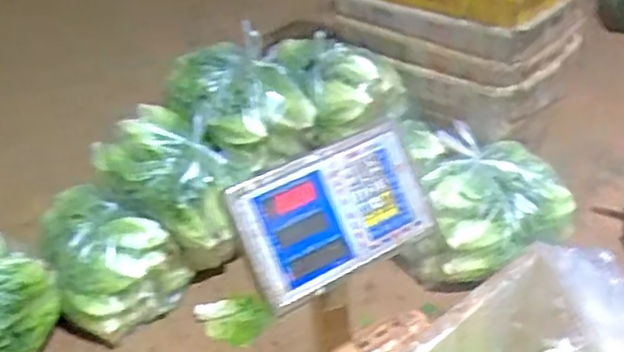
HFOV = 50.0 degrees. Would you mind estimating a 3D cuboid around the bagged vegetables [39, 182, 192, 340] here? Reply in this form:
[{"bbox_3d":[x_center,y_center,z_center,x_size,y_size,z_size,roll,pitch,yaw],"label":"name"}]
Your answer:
[{"bbox_3d":[-0.503,0.216,1.709,0.304,0.288,0.310,-22,38,-23],"label":"bagged vegetables"}]

